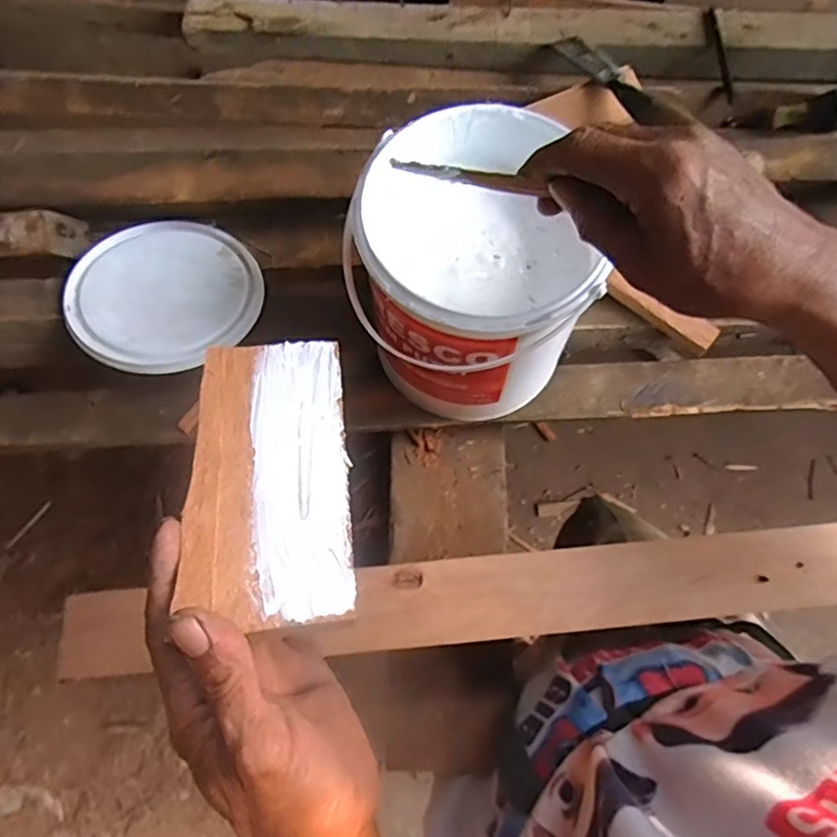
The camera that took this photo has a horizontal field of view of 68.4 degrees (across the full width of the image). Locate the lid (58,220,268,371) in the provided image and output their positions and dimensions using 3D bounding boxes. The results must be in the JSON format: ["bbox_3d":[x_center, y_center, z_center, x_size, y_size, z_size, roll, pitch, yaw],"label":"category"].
[{"bbox_3d":[-0.238,-0.120,0.584,0.170,0.011,0.164,4,63,-7],"label":"lid"}]

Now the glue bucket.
[{"bbox_3d":[0.032,-0.114,0.508,0.172,0.184,0.182,1,71,-2],"label":"glue bucket"}]

